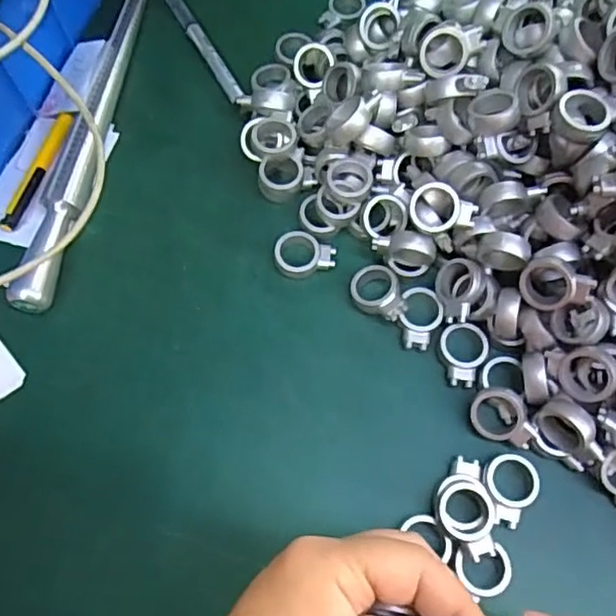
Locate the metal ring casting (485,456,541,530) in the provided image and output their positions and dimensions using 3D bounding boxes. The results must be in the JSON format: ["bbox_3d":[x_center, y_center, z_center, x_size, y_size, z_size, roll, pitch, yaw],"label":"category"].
[{"bbox_3d":[0.098,0.088,0.295,0.026,0.005,0.033,15,69,6],"label":"metal ring casting"}]

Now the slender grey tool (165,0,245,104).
[{"bbox_3d":[-0.070,-0.174,0.399,0.011,0.008,0.104,-28,71,-10],"label":"slender grey tool"}]

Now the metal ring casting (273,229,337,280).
[{"bbox_3d":[-0.001,-0.030,0.344,0.033,0.009,0.026,5,68,2],"label":"metal ring casting"}]

